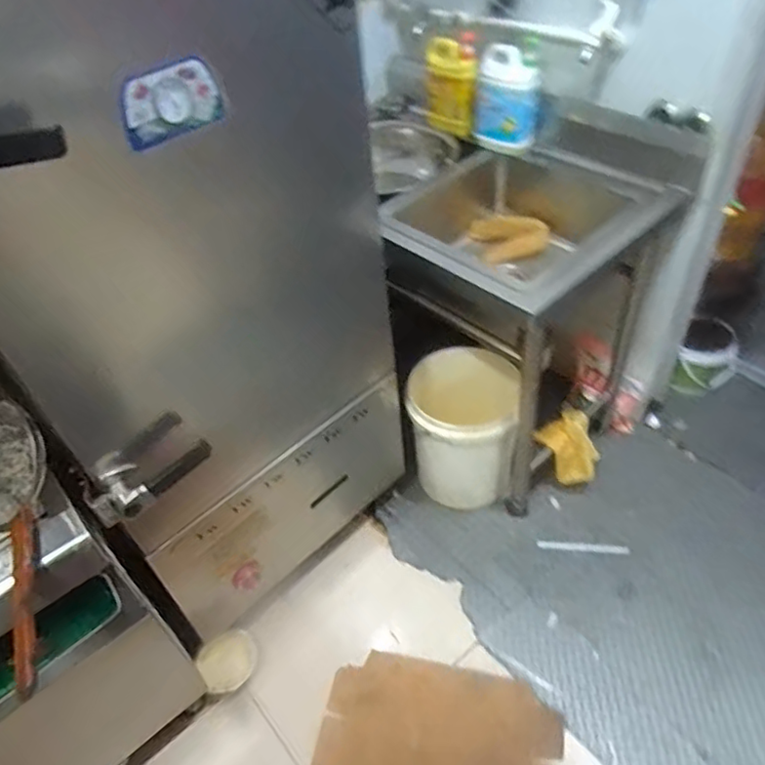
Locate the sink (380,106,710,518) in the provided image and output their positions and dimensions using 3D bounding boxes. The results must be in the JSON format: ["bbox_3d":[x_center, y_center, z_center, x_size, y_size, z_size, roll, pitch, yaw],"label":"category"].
[{"bbox_3d":[0.349,-0.175,1.586,0.515,0.800,0.649,31,55,32],"label":"sink"}]

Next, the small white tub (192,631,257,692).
[{"bbox_3d":[-0.361,0.660,1.442,0.126,0.084,0.131,-3,44,3],"label":"small white tub"}]

